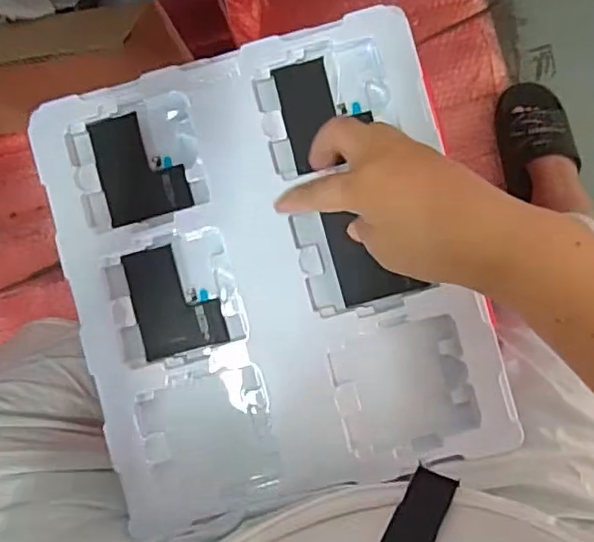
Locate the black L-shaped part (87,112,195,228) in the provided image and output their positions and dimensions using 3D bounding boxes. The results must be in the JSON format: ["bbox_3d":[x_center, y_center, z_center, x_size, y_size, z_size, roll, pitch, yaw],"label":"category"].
[{"bbox_3d":[-0.113,-0.077,0.431,0.060,0.005,0.077,-16,88,3],"label":"black L-shaped part"}]

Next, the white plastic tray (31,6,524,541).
[{"bbox_3d":[-0.020,0.001,0.418,0.274,0.015,0.308,-14,88,3],"label":"white plastic tray"}]

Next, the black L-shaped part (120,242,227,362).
[{"bbox_3d":[-0.087,0.020,0.427,0.060,0.004,0.077,-14,88,3],"label":"black L-shaped part"}]

